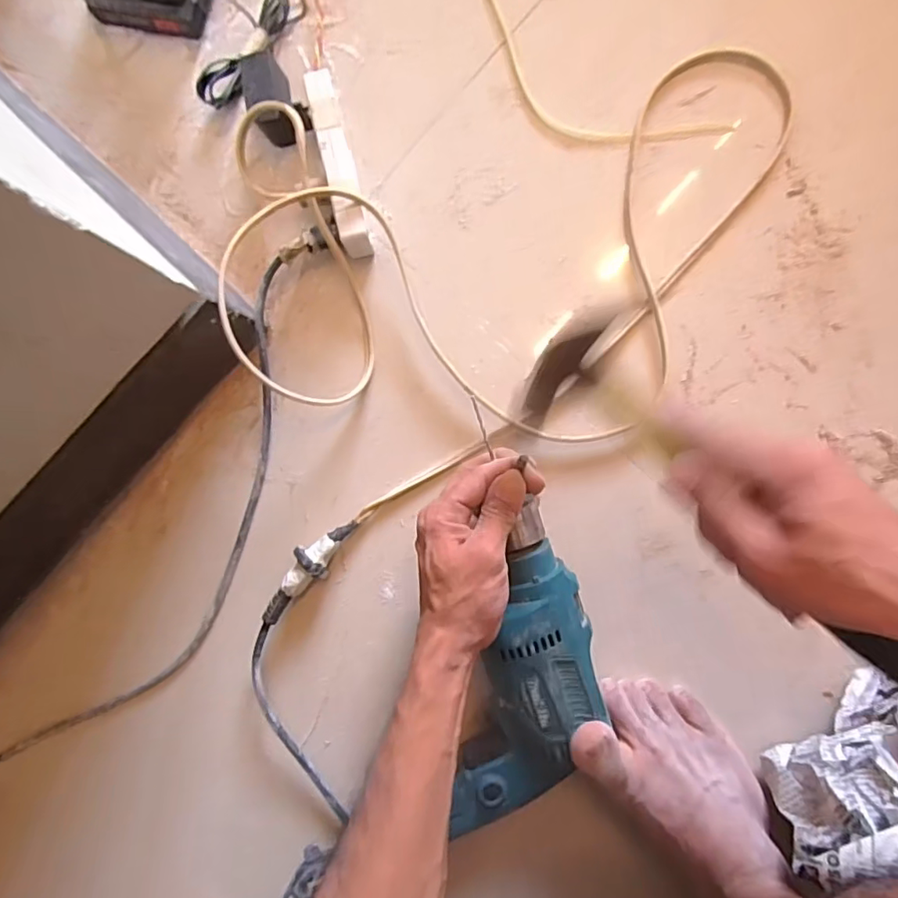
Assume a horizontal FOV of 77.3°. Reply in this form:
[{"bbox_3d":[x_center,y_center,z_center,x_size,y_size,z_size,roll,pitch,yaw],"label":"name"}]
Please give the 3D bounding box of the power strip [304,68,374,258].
[{"bbox_3d":[-0.090,-0.234,0.475,0.024,0.044,0.145,-13,88,4],"label":"power strip"}]

